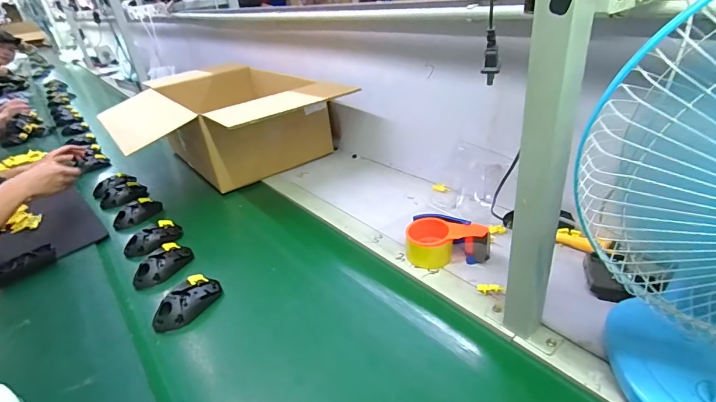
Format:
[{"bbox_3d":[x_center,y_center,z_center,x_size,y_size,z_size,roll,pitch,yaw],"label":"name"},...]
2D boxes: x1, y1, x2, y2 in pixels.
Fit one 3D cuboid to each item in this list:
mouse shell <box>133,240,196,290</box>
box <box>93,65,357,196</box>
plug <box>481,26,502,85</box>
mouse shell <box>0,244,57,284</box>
[{"bbox_3d":[-0.370,0.119,0.748,0.072,0.036,0.116,4,31,16],"label":"mouse shell"},{"bbox_3d":[-0.415,-0.246,1.211,0.579,0.215,0.677,-23,34,-27],"label":"box"},{"bbox_3d":[0.135,-0.144,0.390,0.017,0.055,0.017,3,31,16],"label":"plug"},{"bbox_3d":[-0.679,0.129,0.793,0.106,0.033,0.047,-25,35,-30],"label":"mouse shell"}]

